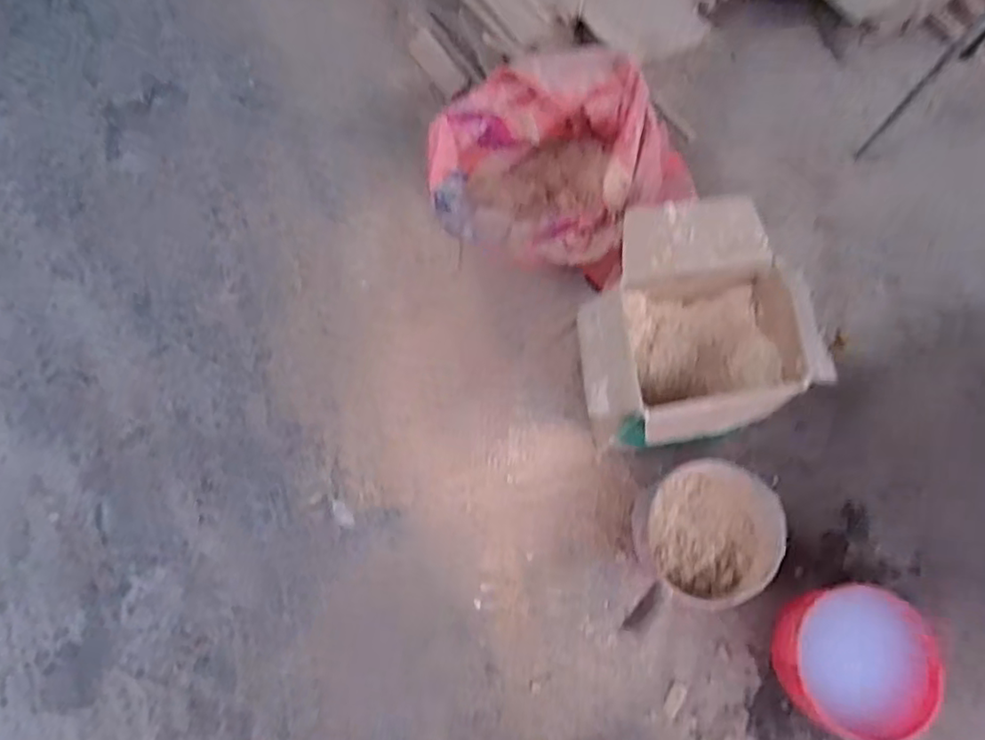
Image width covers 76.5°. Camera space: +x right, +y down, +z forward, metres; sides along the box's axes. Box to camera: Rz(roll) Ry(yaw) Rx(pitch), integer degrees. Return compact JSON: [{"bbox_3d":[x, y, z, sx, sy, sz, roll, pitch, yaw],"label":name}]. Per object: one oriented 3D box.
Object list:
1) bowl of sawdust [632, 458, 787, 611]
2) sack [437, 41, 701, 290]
[{"bbox_3d":[0.346,0.254,0.993,0.238,0.092,0.208,-36,74,-16],"label":"bowl of sawdust"},{"bbox_3d":[0.113,-0.350,1.083,0.435,0.262,0.326,16,68,4],"label":"sack"}]

